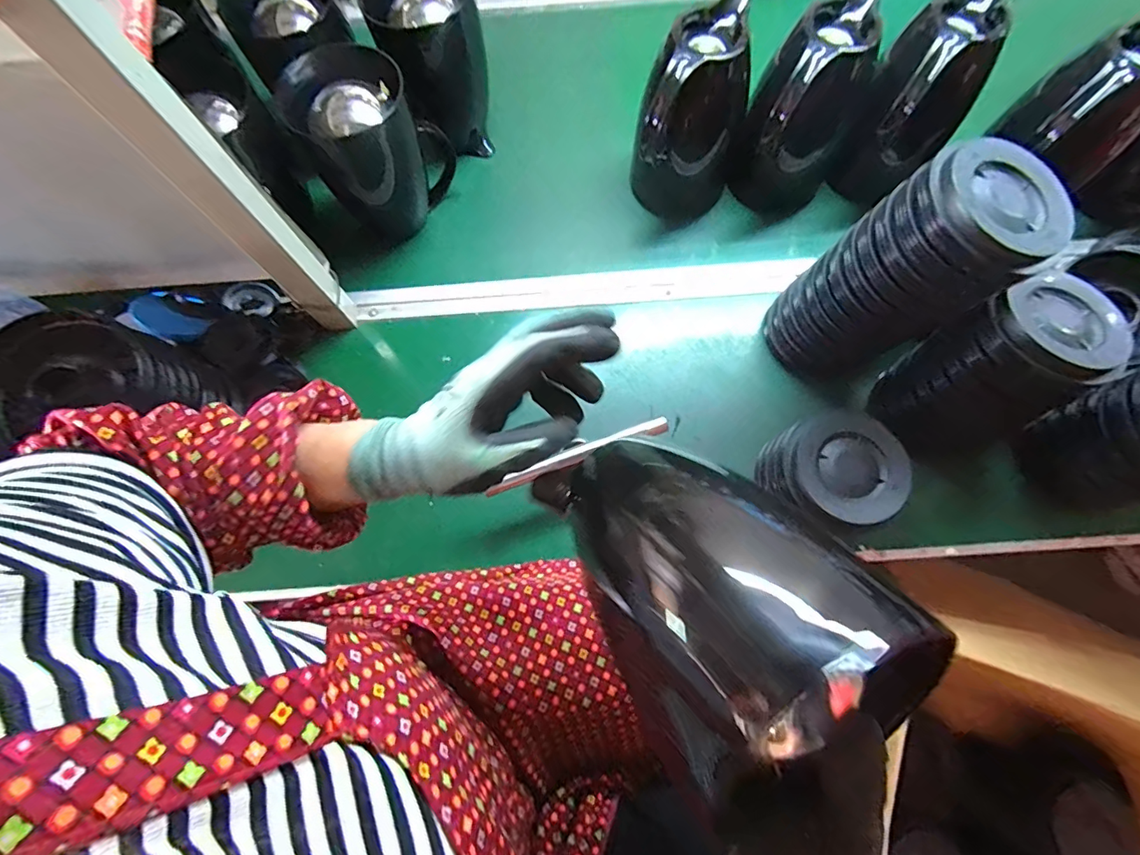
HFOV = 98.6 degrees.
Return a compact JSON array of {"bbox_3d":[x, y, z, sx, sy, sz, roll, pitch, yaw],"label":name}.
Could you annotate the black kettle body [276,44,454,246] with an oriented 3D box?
[{"bbox_3d":[-0.235,-0.343,0.605,0.150,0.192,0.128,-32,74,-8],"label":"black kettle body"}]

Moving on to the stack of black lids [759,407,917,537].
[{"bbox_3d":[0.262,0.054,0.506,0.124,0.092,0.121,-43,76,-11],"label":"stack of black lids"}]

